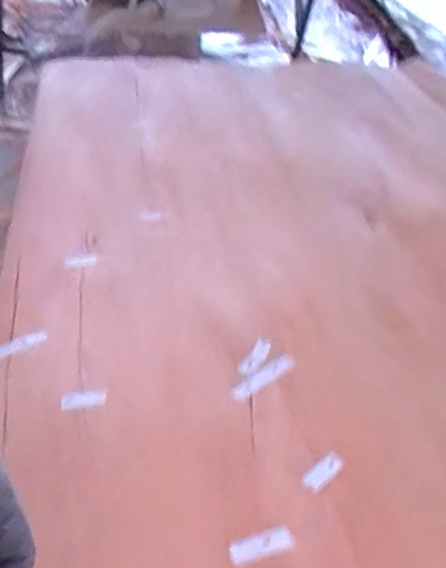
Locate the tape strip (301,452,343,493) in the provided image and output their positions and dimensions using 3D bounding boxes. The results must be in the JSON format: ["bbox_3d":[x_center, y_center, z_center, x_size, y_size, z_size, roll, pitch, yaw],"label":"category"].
[{"bbox_3d":[0.077,0.143,0.448,0.036,0.007,0.015,-28,51,-34],"label":"tape strip"}]

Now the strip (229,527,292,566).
[{"bbox_3d":[0.026,0.179,0.401,0.046,0.004,0.015,-9,43,-19],"label":"strip"}]

